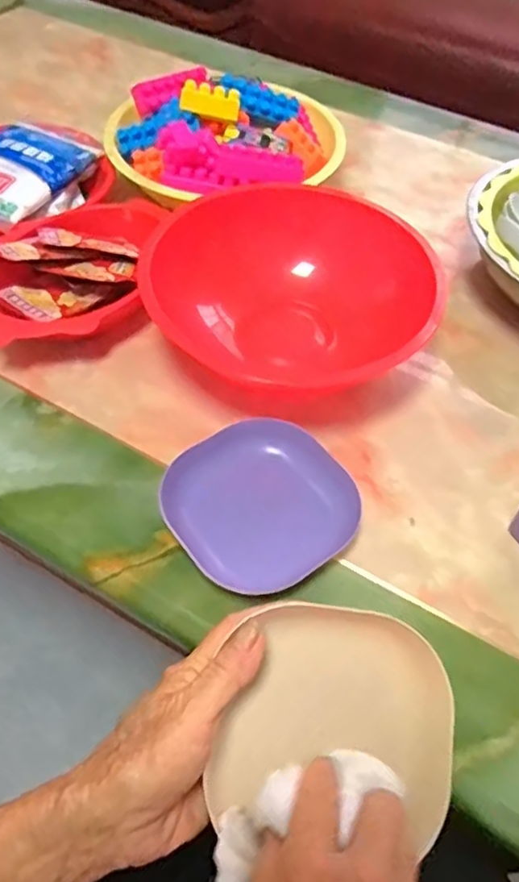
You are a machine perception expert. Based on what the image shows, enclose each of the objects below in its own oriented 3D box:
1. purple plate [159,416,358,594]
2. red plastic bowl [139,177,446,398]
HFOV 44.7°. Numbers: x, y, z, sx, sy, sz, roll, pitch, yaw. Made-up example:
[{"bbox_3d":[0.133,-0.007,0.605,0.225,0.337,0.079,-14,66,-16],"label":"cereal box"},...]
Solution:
[{"bbox_3d":[0.002,0.043,0.460,0.126,0.023,0.123,-30,60,-23],"label":"purple plate"},{"bbox_3d":[0.024,-0.122,0.571,0.245,0.112,0.245,1,53,-2],"label":"red plastic bowl"}]

